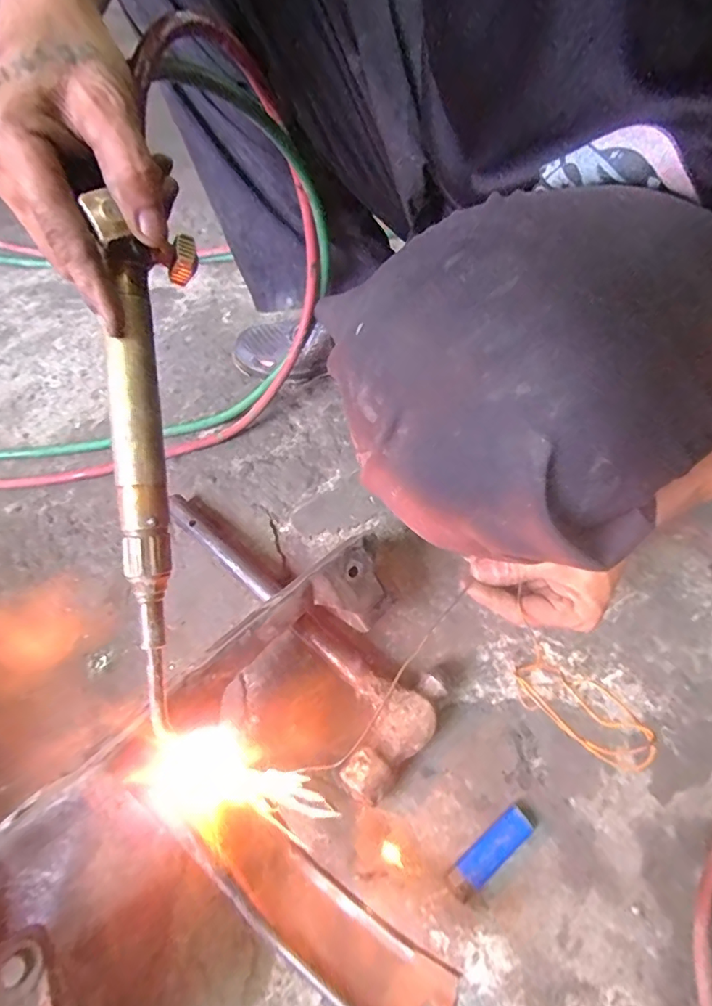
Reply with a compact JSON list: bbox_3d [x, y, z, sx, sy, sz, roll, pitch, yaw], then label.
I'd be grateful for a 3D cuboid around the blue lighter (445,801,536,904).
[{"bbox_3d":[0.111,0.282,0.390,0.086,0.013,0.023,-34,63,-16],"label":"blue lighter"}]

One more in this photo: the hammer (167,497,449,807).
[{"bbox_3d":[-0.067,0.113,0.485,0.122,0.039,0.348,-41,66,-19],"label":"hammer"}]

